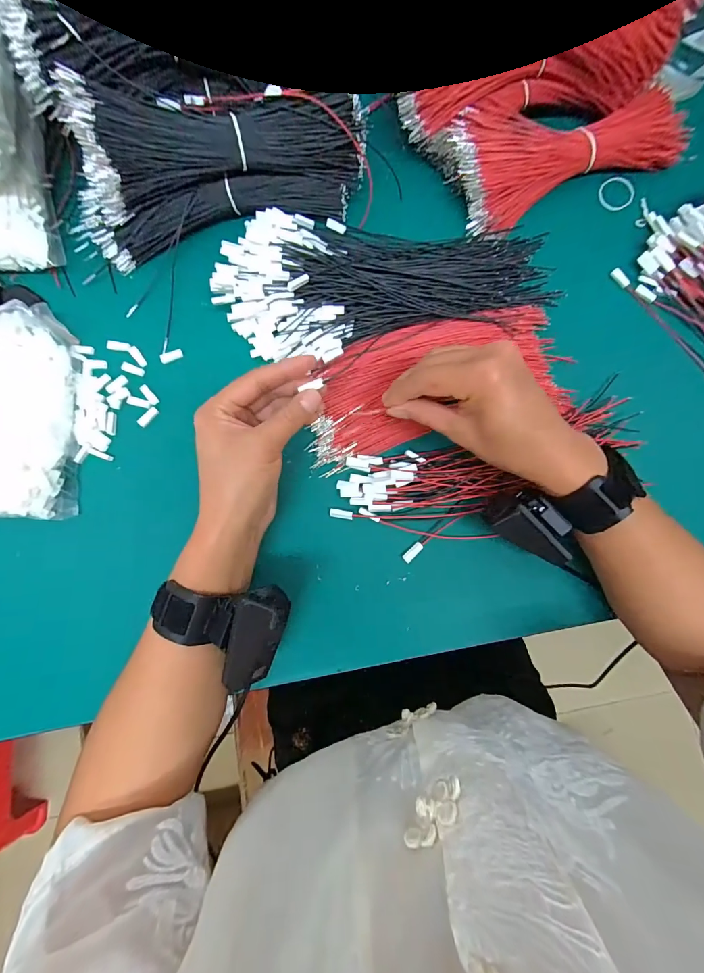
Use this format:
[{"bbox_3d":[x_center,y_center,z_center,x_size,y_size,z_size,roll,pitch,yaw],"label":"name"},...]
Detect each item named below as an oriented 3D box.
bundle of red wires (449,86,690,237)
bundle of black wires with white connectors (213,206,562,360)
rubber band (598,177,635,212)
[{"bbox_3d":[0.203,-0.316,0.360,0.215,0.029,0.099,-13,82,-3],"label":"bundle of red wires"},{"bbox_3d":[0.030,-0.201,0.343,0.304,0.039,0.146,-11,82,-2],"label":"bundle of black wires with white connectors"},{"bbox_3d":[0.263,-0.291,0.376,0.033,0.004,0.036,0,82,-1],"label":"rubber band"}]

